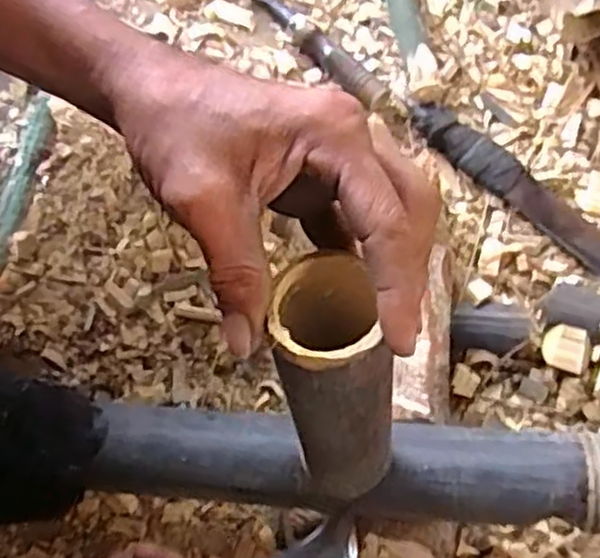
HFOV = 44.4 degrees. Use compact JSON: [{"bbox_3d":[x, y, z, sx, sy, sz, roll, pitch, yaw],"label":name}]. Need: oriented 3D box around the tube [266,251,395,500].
[{"bbox_3d":[0.019,0.070,0.388,0.049,0.210,0.051,-14,55,-3],"label":"tube"}]

